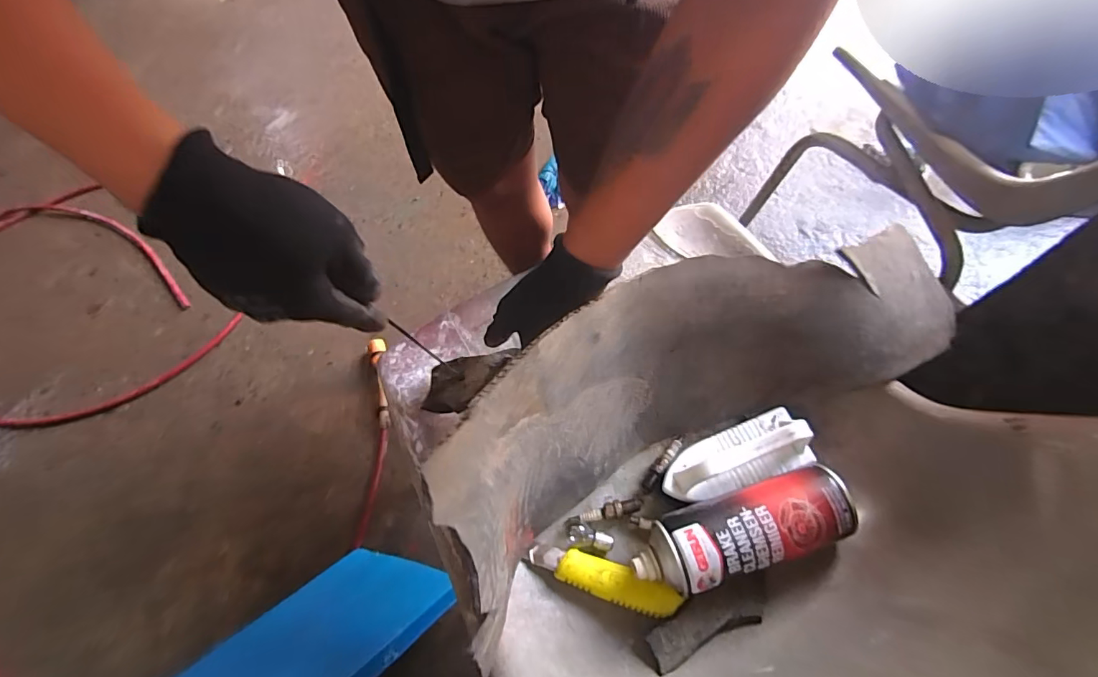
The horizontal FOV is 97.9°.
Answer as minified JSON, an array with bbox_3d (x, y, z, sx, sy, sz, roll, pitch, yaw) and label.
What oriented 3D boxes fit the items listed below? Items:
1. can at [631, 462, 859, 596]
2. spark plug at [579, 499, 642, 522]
[{"bbox_3d":[0.164,0.166,0.410,0.182,0.053,0.065,-16,64,-4],"label":"can"},{"bbox_3d":[0.061,0.167,0.464,0.060,0.015,0.013,-13,64,-3],"label":"spark plug"}]

